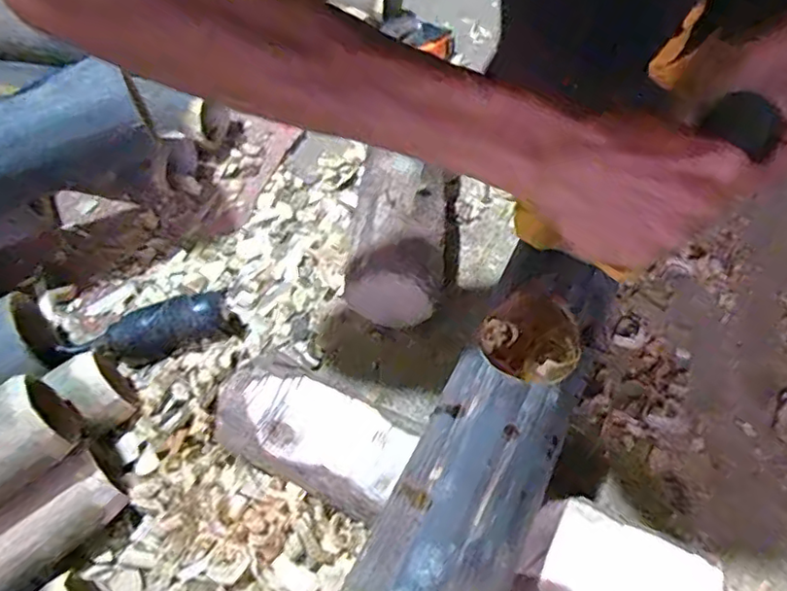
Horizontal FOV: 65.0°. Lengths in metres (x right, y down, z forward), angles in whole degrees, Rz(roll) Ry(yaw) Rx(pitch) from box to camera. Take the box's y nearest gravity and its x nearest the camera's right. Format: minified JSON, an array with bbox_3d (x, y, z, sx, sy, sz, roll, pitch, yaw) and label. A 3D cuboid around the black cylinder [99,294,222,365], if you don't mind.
[{"bbox_3d":[-0.171,0.027,0.476,0.087,0.034,0.032,-16,58,-7],"label":"black cylinder"}]

